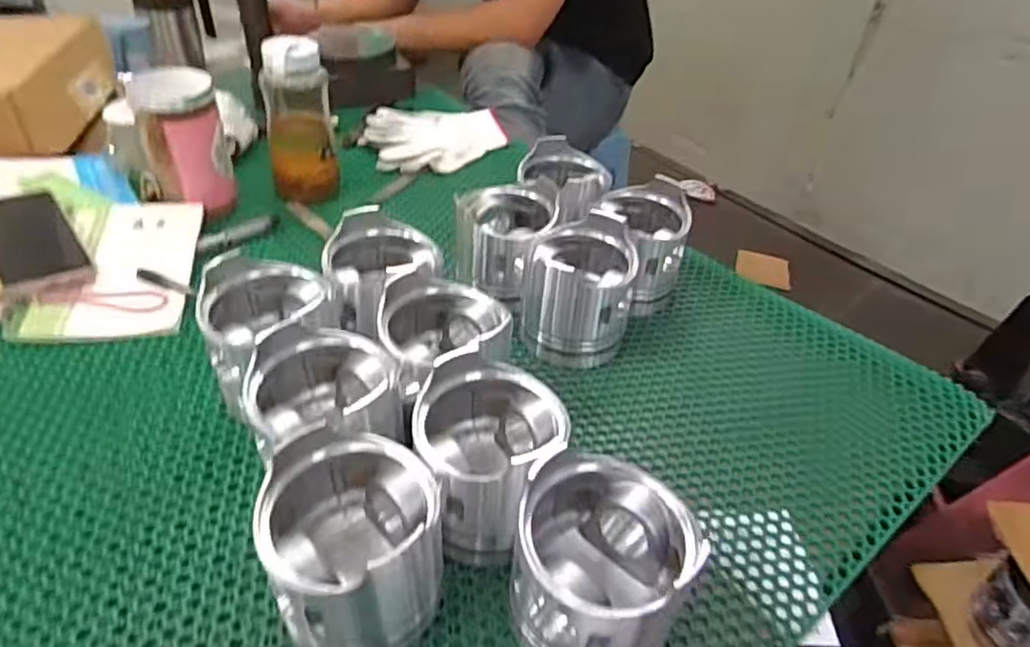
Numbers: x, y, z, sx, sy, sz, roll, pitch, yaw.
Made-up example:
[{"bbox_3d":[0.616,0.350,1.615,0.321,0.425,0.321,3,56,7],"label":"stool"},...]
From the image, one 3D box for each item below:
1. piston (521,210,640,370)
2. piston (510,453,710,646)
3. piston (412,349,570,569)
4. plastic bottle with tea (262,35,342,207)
[{"bbox_3d":[0.061,-0.036,0.619,0.097,0.108,0.101,9,41,5],"label":"piston"},{"bbox_3d":[0.051,0.149,0.399,0.097,0.110,0.104,3,41,-2],"label":"piston"},{"bbox_3d":[-0.018,0.094,0.453,0.099,0.120,0.109,0,41,-5],"label":"piston"},{"bbox_3d":[-0.247,-0.229,0.744,0.074,0.168,0.062,-9,43,-15],"label":"plastic bottle with tea"}]

